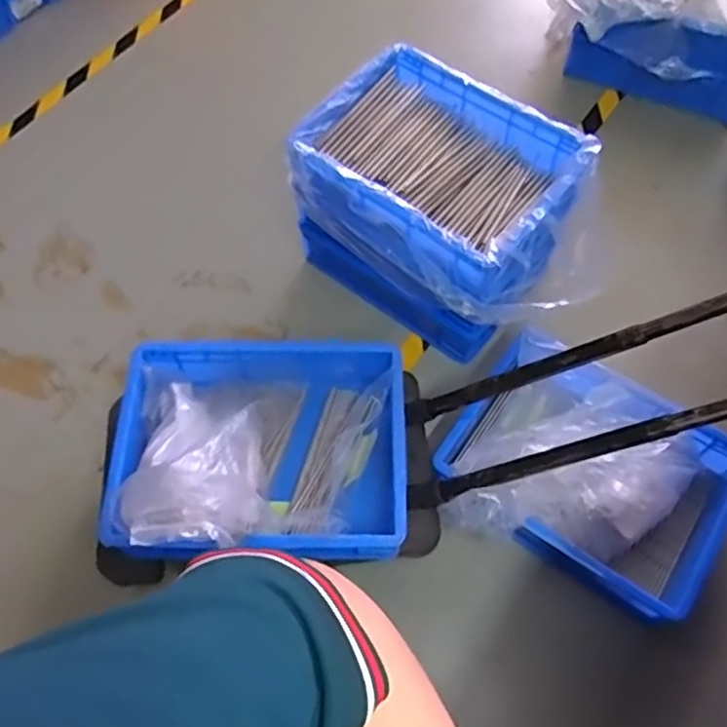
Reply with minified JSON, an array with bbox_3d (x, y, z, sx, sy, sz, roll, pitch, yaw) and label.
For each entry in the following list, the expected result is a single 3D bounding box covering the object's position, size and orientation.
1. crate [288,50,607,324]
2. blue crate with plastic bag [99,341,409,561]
[{"bbox_3d":[0.125,-0.298,1.107,0.424,0.142,0.317,35,69,18],"label":"crate"},{"bbox_3d":[-0.150,0.107,0.976,0.413,0.192,0.314,-2,62,0],"label":"blue crate with plastic bag"}]

